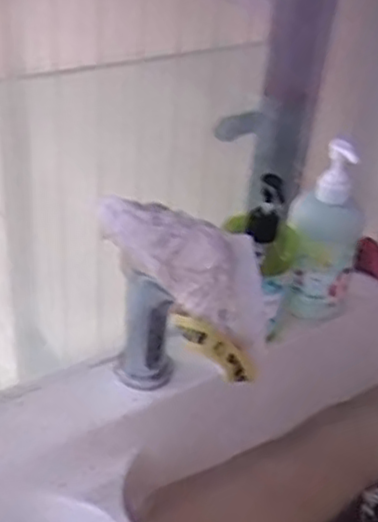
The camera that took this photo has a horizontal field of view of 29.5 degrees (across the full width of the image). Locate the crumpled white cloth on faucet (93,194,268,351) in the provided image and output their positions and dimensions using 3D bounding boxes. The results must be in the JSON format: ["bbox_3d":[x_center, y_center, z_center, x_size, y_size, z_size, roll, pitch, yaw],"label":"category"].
[{"bbox_3d":[0.002,-0.006,0.556,0.161,0.054,0.065,37,42,7],"label":"crumpled white cloth on faucet"}]

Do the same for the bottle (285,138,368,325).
[{"bbox_3d":[0.132,-0.025,0.701,0.067,0.182,0.043,11,35,8],"label":"bottle"}]

